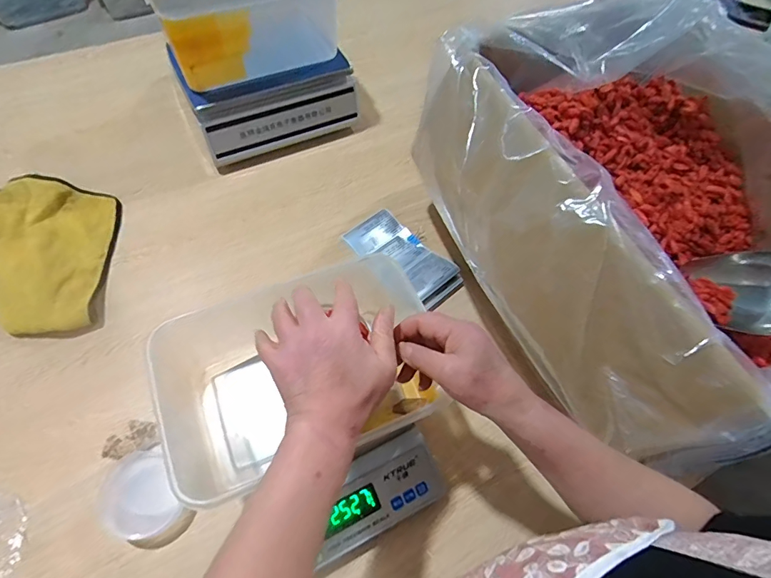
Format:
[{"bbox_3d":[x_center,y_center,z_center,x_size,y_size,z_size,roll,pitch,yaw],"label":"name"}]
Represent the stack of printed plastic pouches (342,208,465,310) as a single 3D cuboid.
[{"bbox_3d":[0.029,-0.054,0.686,0.185,0.024,0.087,41,66,18],"label":"stack of printed plastic pouches"}]

